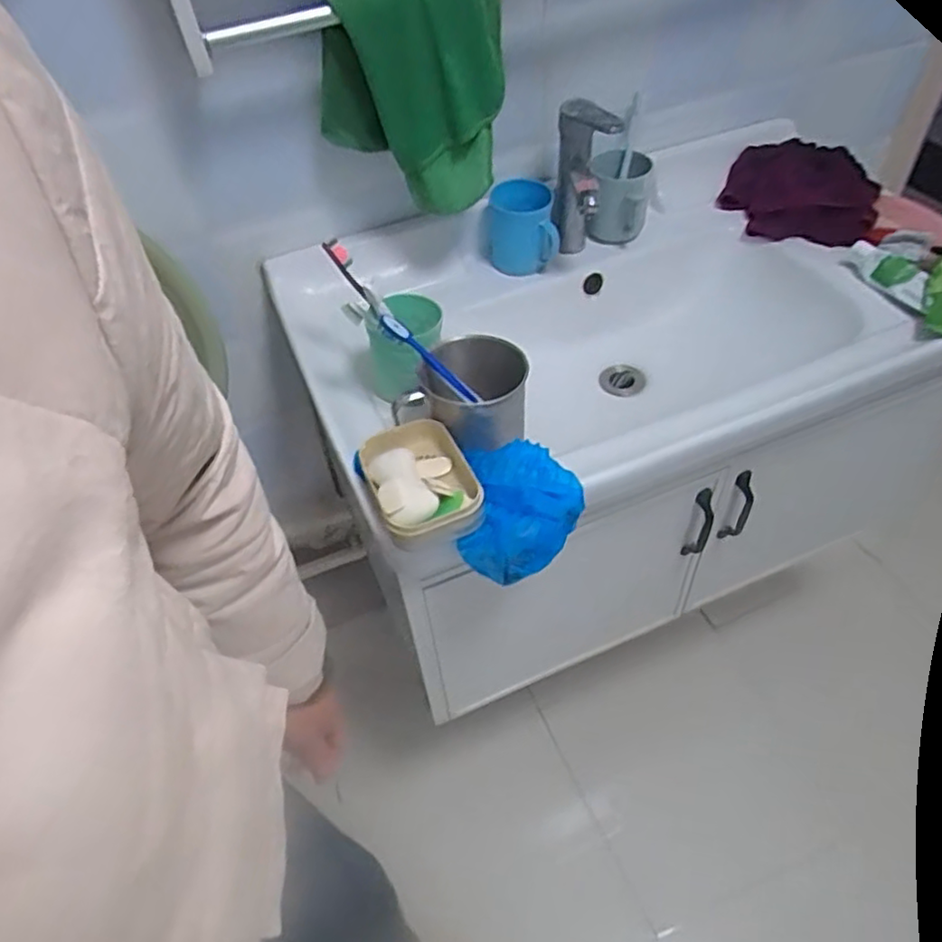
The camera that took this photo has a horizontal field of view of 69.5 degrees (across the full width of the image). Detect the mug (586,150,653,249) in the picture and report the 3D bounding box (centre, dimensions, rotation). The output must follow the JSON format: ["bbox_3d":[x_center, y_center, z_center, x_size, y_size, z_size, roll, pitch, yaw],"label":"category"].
[{"bbox_3d":[0.187,-0.349,0.868,0.073,0.094,0.091,5,50,10],"label":"mug"}]

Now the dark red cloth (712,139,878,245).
[{"bbox_3d":[0.440,-0.378,0.909,0.187,0.034,0.208,19,54,21],"label":"dark red cloth"}]

